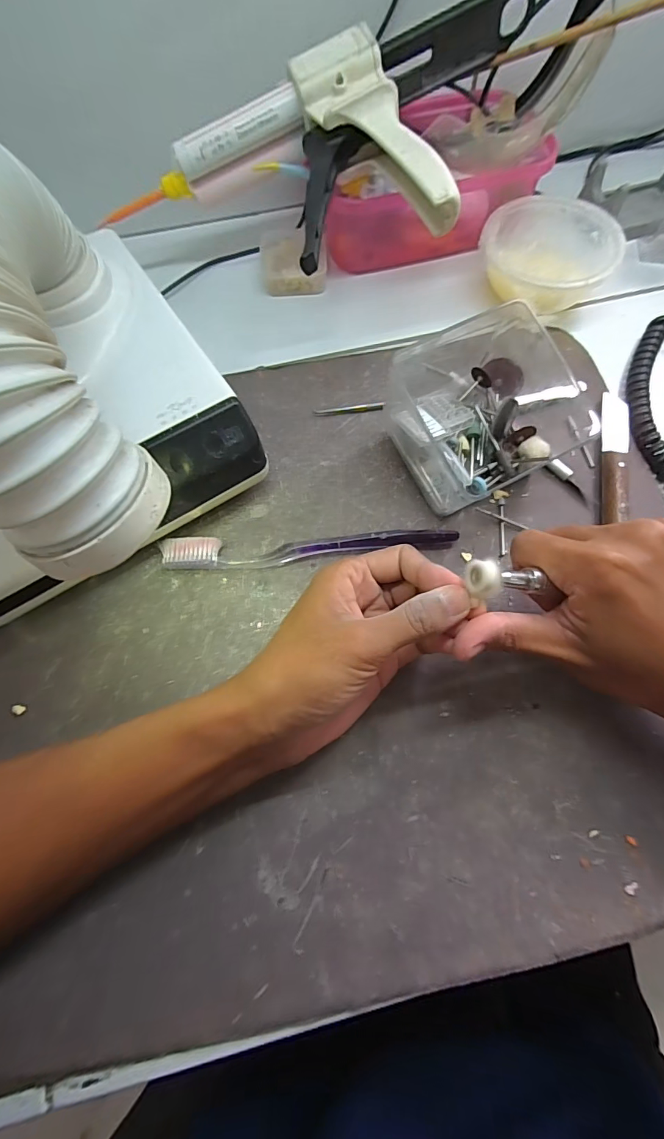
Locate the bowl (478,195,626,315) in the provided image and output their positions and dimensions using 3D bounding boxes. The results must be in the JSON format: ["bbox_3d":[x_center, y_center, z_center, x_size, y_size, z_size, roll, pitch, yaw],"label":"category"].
[{"bbox_3d":[0.173,-0.256,0.361,0.100,0.043,0.096,0,69,1],"label":"bowl"}]

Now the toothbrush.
[{"bbox_3d":[-0.014,-0.012,0.284,0.186,0.013,0.019,-2,69,1],"label":"toothbrush"}]

